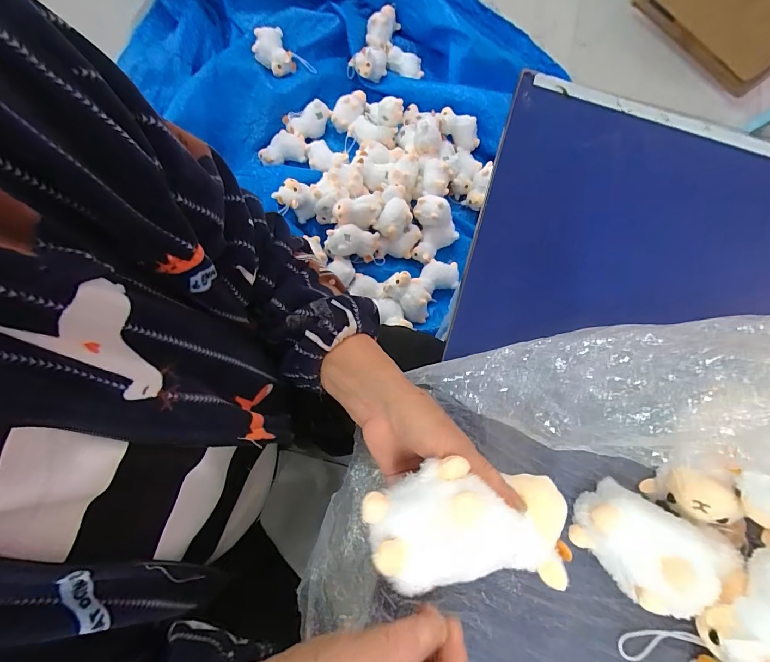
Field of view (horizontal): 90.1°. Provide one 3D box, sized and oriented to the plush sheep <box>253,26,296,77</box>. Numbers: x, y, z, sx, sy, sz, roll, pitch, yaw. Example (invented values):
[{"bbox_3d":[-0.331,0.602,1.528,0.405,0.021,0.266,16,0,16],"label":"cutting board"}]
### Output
[{"bbox_3d":[-0.272,-0.671,0.923,0.080,0.047,0.109,-23,78,-9],"label":"plush sheep"}]

